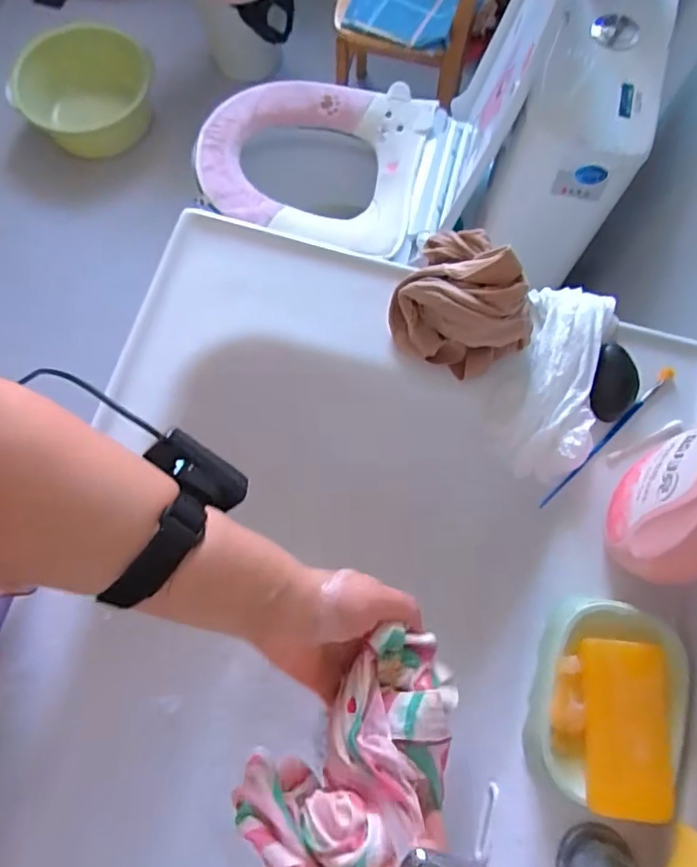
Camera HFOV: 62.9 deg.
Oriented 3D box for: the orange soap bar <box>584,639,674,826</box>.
[{"bbox_3d":[0.181,0.191,0.373,0.050,0.026,0.102,1,68,22],"label":"orange soap bar"}]

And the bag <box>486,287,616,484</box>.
[{"bbox_3d":[0.166,-0.052,0.465,0.079,0.039,0.178,16,73,4],"label":"bag"}]

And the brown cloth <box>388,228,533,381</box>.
[{"bbox_3d":[0.093,-0.104,0.442,0.109,0.079,0.094,31,75,8],"label":"brown cloth"}]

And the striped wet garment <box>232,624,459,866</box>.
[{"bbox_3d":[0.011,0.215,0.376,0.161,0.065,0.095,-43,78,-13],"label":"striped wet garment"}]

